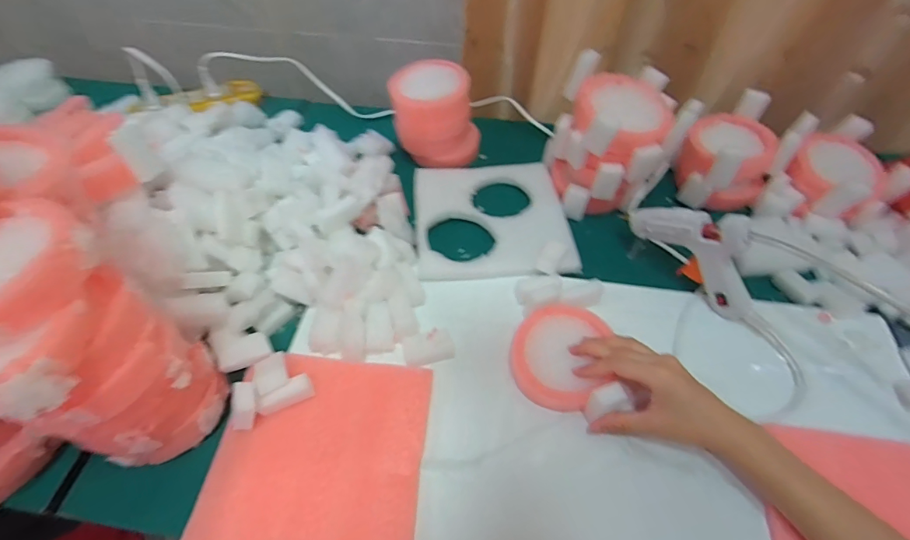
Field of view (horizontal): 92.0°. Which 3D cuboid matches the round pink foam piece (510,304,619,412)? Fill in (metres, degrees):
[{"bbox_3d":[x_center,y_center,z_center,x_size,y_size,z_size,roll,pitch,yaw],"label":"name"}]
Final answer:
[{"bbox_3d":[0.099,0.081,0.415,0.090,0.025,0.095,0,52,0],"label":"round pink foam piece"}]

